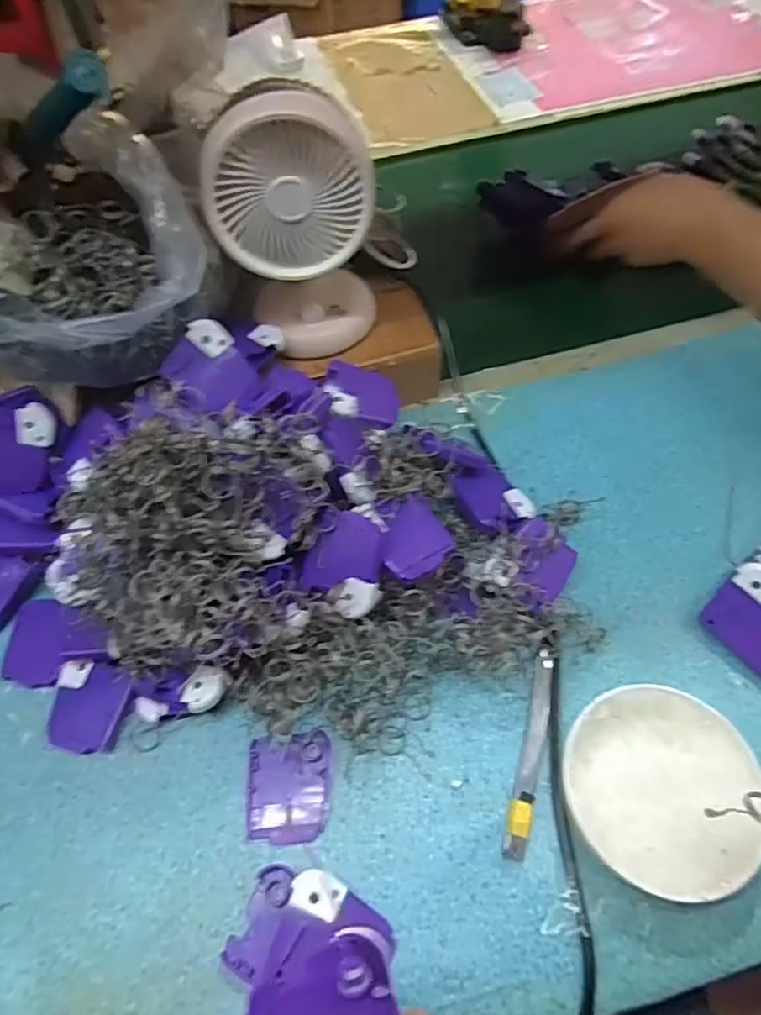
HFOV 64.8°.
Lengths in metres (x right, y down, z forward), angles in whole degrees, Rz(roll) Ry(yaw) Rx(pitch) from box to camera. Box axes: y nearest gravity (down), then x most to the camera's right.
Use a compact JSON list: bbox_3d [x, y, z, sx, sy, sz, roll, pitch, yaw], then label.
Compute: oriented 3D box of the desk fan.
[{"bbox_3d":[-0.059,-0.194,0.421,0.108,0.170,0.068,-15,57,-5],"label":"desk fan"}]

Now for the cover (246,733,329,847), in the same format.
[{"bbox_3d":[-0.056,0.170,0.363,0.049,0.007,0.058,-4,57,2],"label":"cover"}]

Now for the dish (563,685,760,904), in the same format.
[{"bbox_3d":[0.158,0.158,0.341,0.103,0.027,0.102,-2,57,3],"label":"dish"}]

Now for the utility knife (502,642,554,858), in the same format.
[{"bbox_3d":[0.093,0.144,0.364,0.015,0.013,0.123,13,59,13],"label":"utility knife"}]

